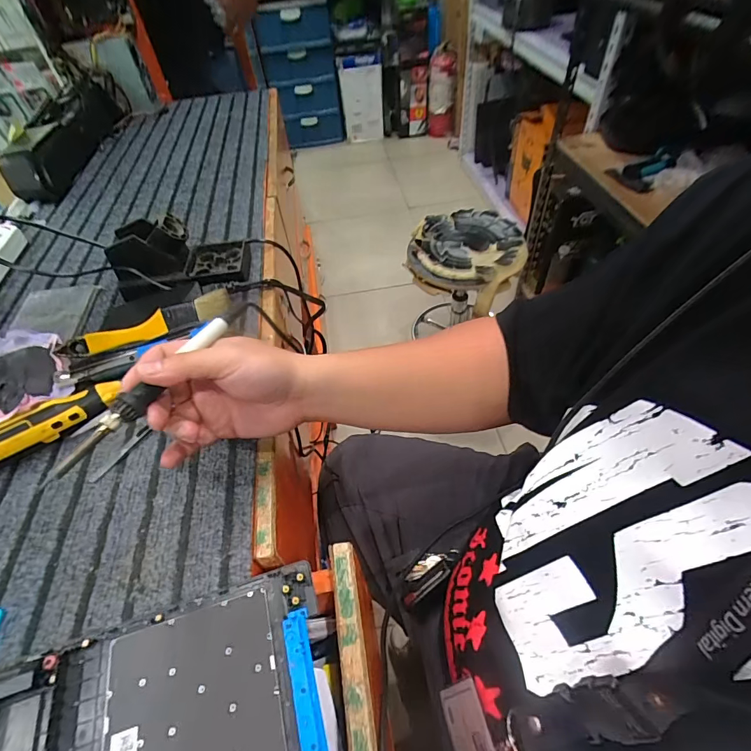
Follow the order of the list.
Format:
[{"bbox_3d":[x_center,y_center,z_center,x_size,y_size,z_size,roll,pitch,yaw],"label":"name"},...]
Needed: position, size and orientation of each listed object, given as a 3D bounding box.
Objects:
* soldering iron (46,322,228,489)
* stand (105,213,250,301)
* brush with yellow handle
[{"bbox_3d":[-0.172,0.010,0.312,0.016,0.015,0.168,18,52,19],"label":"soldering iron"},{"bbox_3d":[-0.253,-0.153,0.532,0.157,0.083,0.096,-9,50,-3],"label":"stand"},{"bbox_3d":[-0.262,-0.056,0.464,0.191,0.025,0.035,-16,50,-9],"label":"brush with yellow handle"}]

